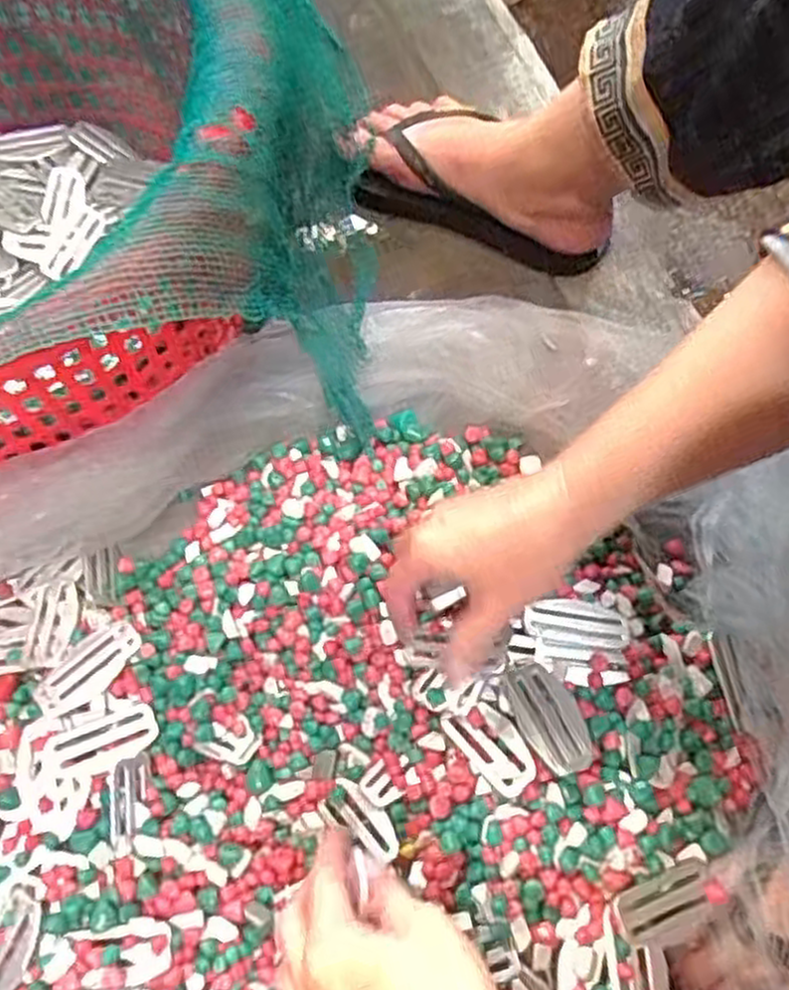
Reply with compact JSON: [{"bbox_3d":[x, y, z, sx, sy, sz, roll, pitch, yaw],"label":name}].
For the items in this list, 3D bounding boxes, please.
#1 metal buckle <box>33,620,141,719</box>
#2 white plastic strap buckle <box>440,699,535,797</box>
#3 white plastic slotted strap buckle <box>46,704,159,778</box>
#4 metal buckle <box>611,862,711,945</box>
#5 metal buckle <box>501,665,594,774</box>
[{"bbox_3d":[-0.179,0.101,0.459,0.026,0.007,0.065,42,76,17],"label":"metal buckle"},{"bbox_3d":[0.051,0.132,0.415,0.029,0.006,0.056,-44,49,-5],"label":"white plastic strap buckle"},{"bbox_3d":[-0.165,0.139,0.445,0.058,0.005,0.027,-17,68,-28],"label":"white plastic slotted strap buckle"},{"bbox_3d":[0.134,0.200,0.386,0.056,0.008,0.024,-11,67,-25],"label":"metal buckle"},{"bbox_3d":[0.083,0.118,0.418,0.032,0.012,0.058,-22,69,-5],"label":"metal buckle"}]

